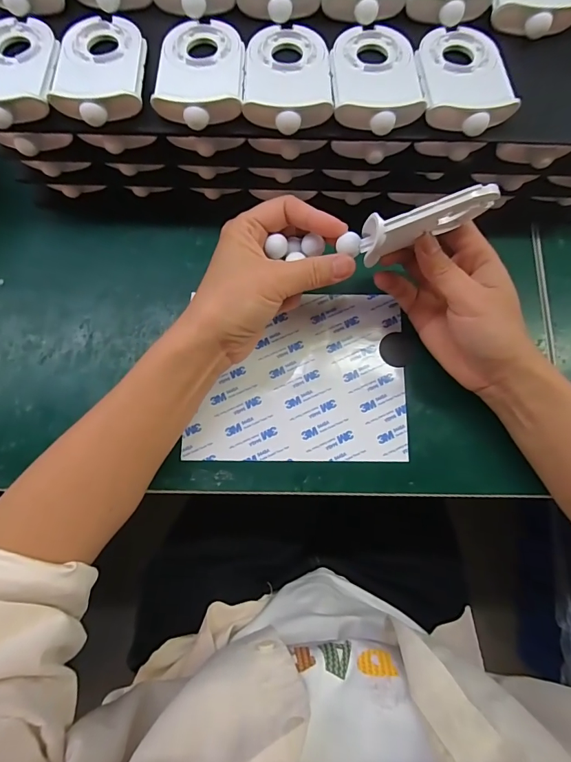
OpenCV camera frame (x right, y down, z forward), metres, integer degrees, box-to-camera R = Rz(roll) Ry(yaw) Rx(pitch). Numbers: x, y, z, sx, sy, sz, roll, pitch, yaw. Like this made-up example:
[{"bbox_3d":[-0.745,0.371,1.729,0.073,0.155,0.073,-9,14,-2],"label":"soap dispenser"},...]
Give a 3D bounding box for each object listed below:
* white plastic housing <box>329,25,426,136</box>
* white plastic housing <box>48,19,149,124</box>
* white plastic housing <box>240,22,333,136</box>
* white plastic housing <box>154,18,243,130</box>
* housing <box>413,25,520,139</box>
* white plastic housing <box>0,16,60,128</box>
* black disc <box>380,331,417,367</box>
[{"bbox_3d":[0.060,-0.207,0.272,0.058,0.017,0.088,-2,78,-1],"label":"white plastic housing"},{"bbox_3d":[-0.126,-0.215,0.274,0.058,0.017,0.089,-2,78,-1],"label":"white plastic housing"},{"bbox_3d":[0.001,-0.208,0.271,0.057,0.018,0.090,-2,78,-1],"label":"white plastic housing"},{"bbox_3d":[-0.057,-0.212,0.272,0.058,0.018,0.089,-1,78,-1],"label":"white plastic housing"},{"bbox_3d":[0.119,-0.205,0.271,0.057,0.022,0.087,-6,78,-2],"label":"housing"},{"bbox_3d":[-0.188,-0.215,0.278,0.061,0.023,0.091,-1,78,-1],"label":"white plastic housing"},{"bbox_3d":[0.092,-0.026,0.328,0.028,0.004,0.029,0,78,-1],"label":"black disc"}]

